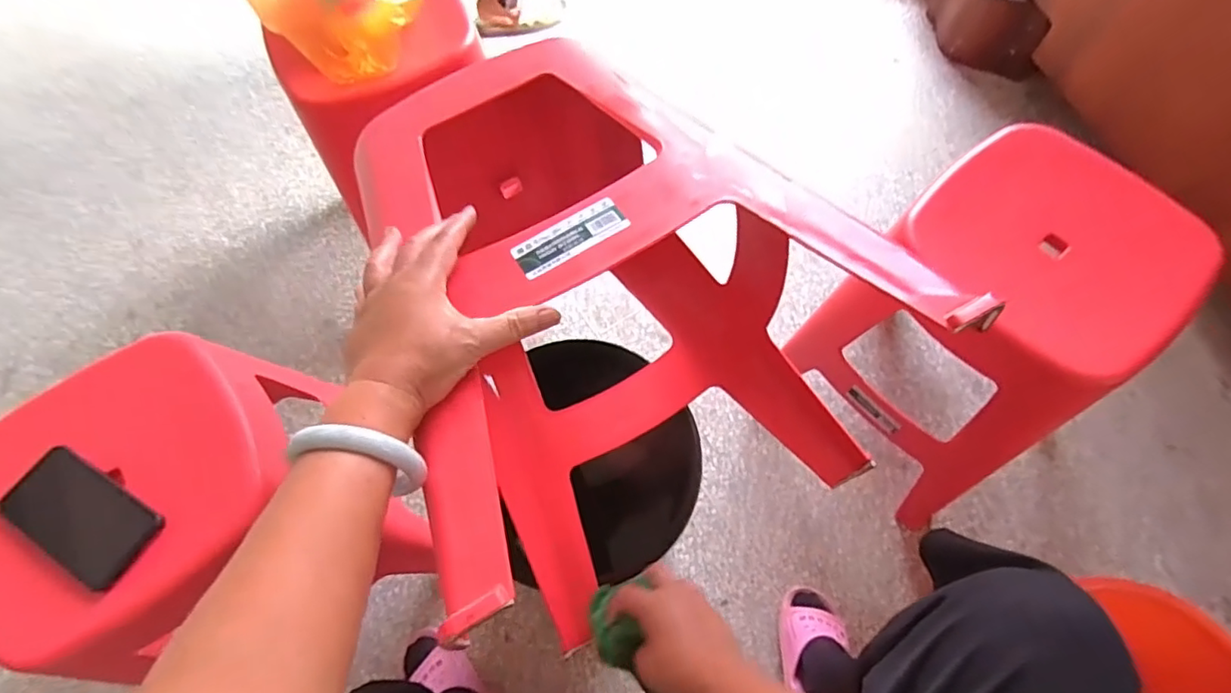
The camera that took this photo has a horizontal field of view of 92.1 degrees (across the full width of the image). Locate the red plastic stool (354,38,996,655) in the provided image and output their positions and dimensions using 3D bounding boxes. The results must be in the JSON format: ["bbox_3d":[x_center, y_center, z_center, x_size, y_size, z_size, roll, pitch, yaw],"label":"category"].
[{"bbox_3d":[-0.025,-0.032,0.576,0.367,0.359,0.475,-29,68,-13],"label":"red plastic stool"}]

